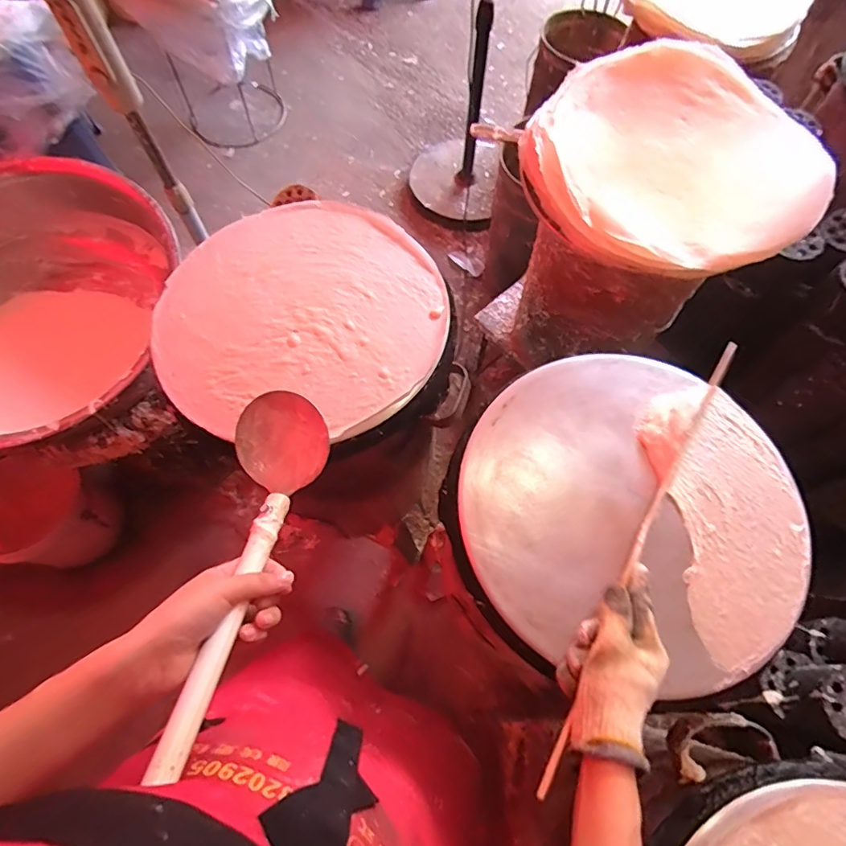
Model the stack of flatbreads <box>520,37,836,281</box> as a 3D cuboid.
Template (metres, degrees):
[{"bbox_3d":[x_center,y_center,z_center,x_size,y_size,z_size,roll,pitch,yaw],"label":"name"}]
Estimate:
[{"bbox_3d":[0.352,-0.370,0.706,0.366,0.072,0.371,-35,72,-14],"label":"stack of flatbreads"}]

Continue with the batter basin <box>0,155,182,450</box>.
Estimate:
[{"bbox_3d":[-0.680,-0.174,0.907,0.476,0.266,0.504,0,67,0],"label":"batter basin"}]

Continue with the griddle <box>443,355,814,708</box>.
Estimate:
[{"bbox_3d":[0.224,0.088,0.558,0.378,0.049,0.353,0,67,0],"label":"griddle"}]

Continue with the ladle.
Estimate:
[{"bbox_3d":[-0.147,0.112,0.419,0.090,0.058,0.313,5,49,2],"label":"ladle"}]

